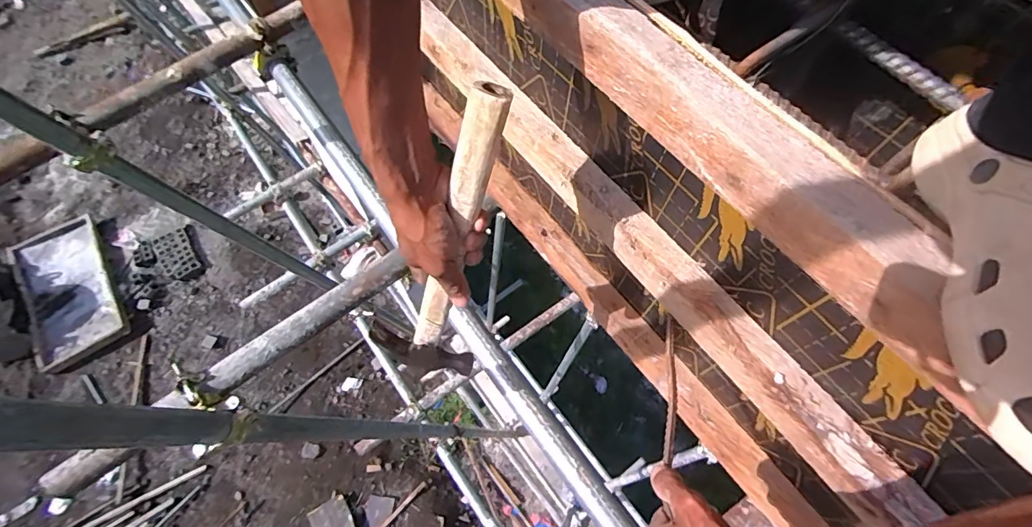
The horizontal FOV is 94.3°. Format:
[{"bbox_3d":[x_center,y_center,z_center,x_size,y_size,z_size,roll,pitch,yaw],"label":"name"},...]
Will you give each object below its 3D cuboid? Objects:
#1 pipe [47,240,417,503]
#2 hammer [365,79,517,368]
[{"bbox_3d":[-0.415,0.149,0.726,0.564,0.040,0.041,-36,69,-15],"label":"pipe"},{"bbox_3d":[-0.070,-0.008,0.463,0.106,0.345,0.031,15,41,-8],"label":"hammer"}]

